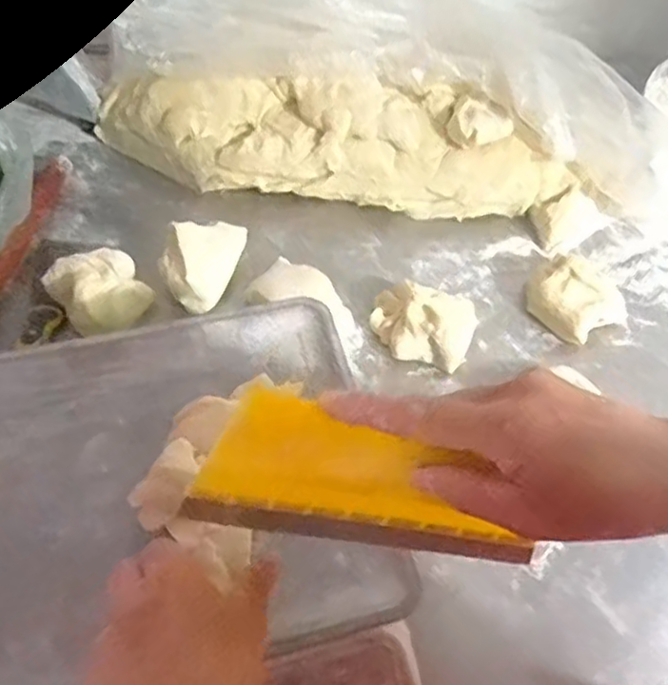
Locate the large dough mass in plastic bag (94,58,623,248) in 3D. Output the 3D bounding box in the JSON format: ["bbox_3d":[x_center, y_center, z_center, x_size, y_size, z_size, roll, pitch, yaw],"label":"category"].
[{"bbox_3d":[0.025,-0.209,0.736,0.528,0.096,0.130,11,56,3],"label":"large dough mass in plastic bag"}]

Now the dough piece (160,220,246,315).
[{"bbox_3d":[-0.128,-0.082,0.665,0.063,0.051,0.102,16,57,6],"label":"dough piece"}]

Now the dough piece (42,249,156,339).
[{"bbox_3d":[-0.211,-0.050,0.640,0.074,0.046,0.075,2,56,-3],"label":"dough piece"}]

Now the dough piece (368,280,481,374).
[{"bbox_3d":[0.082,-0.021,0.640,0.093,0.042,0.067,16,57,6],"label":"dough piece"}]

